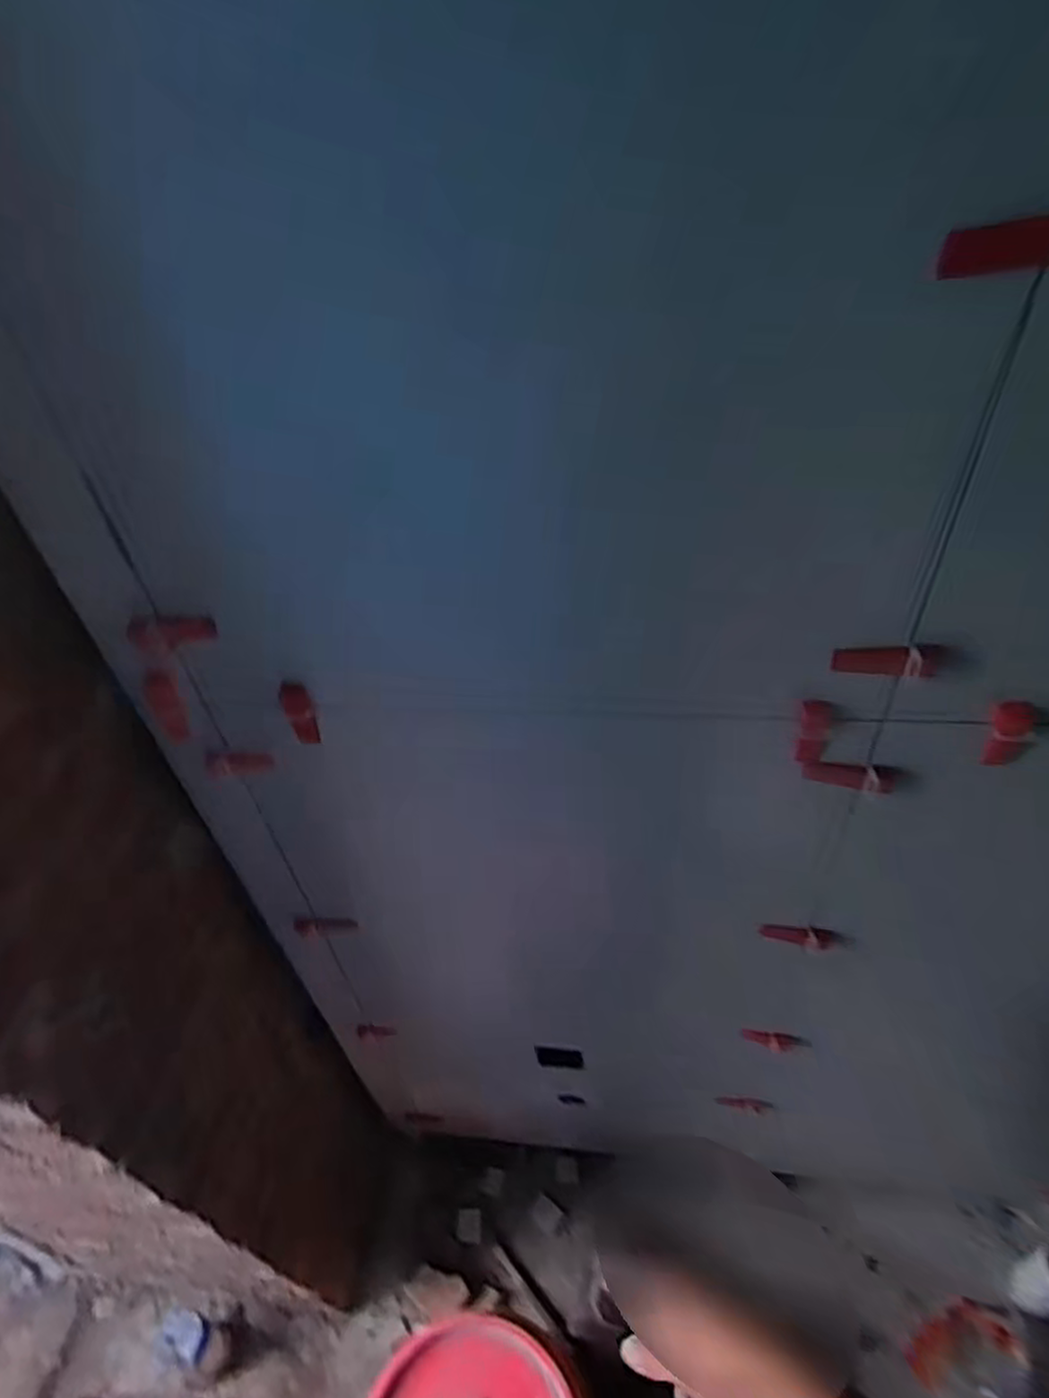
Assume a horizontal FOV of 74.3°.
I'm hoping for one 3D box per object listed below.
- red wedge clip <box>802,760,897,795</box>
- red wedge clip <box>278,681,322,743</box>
[{"bbox_3d":[0.280,0.067,0.598,0.073,0.022,0.014,6,43,14],"label":"red wedge clip"},{"bbox_3d":[-0.207,0.016,0.643,0.025,0.070,0.013,-21,43,-16],"label":"red wedge clip"}]

